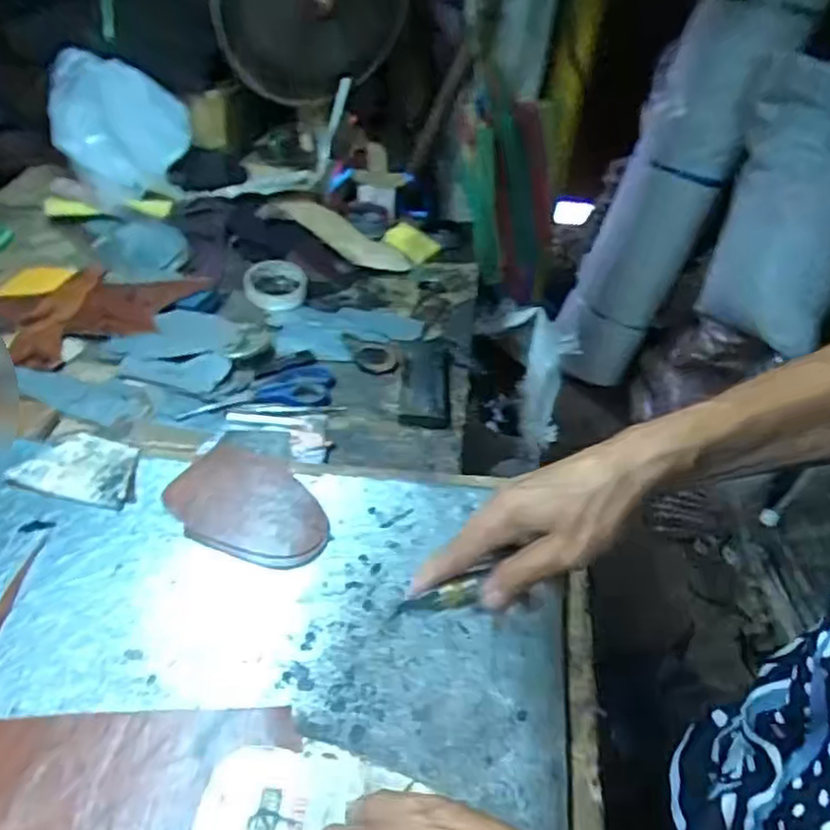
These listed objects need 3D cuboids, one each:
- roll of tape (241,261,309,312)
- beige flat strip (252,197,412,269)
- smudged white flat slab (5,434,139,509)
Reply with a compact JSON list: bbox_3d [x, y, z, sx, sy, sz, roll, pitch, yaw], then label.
[{"bbox_3d":[-0.201,-0.190,0.953,0.087,0.025,0.090,-2,47,2],"label":"roll of tape"},{"bbox_3d":[-0.121,-0.300,1.082,0.241,0.010,0.120,26,43,3],"label":"beige flat strip"},{"bbox_3d":[-0.308,0.049,0.619,0.119,0.012,0.072,10,49,13],"label":"smudged white flat slab"}]

